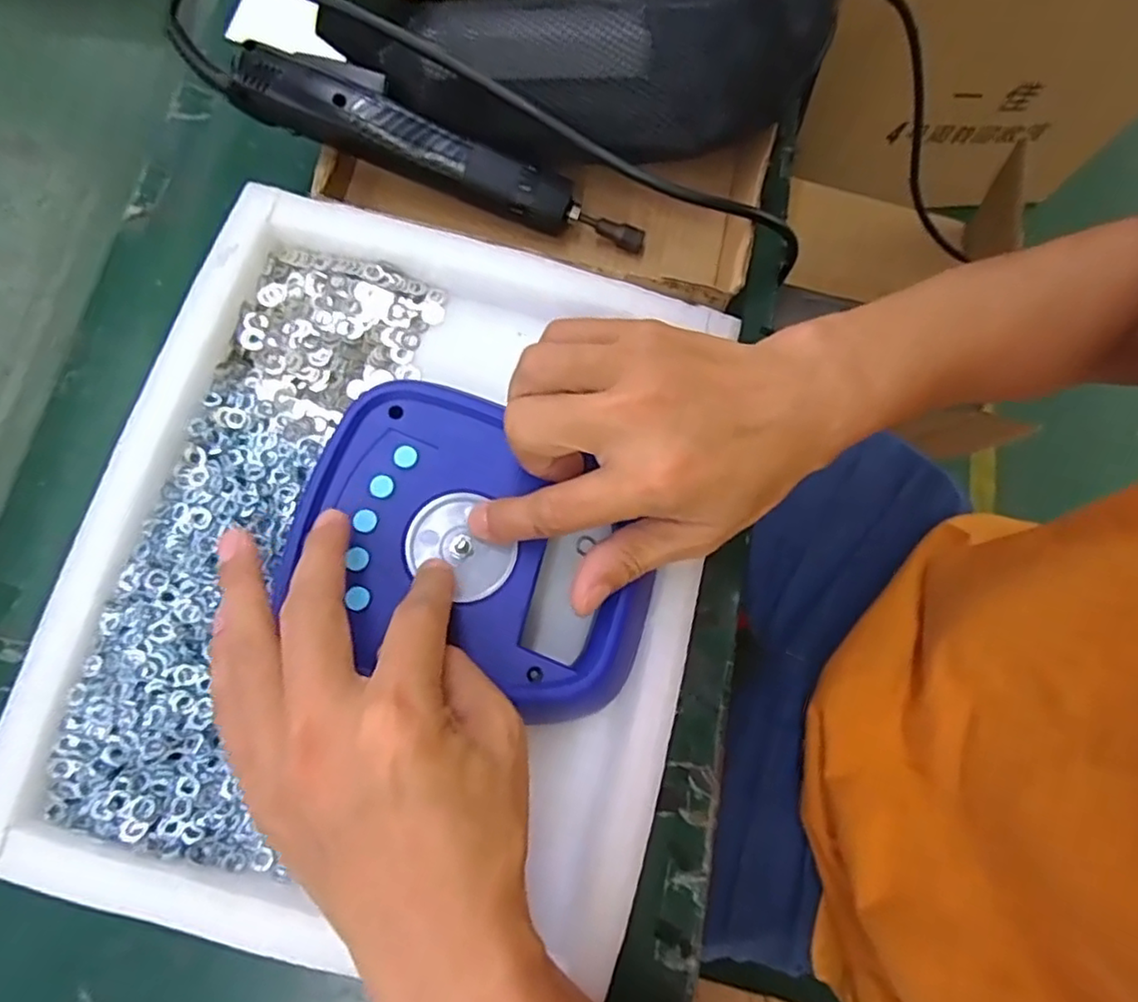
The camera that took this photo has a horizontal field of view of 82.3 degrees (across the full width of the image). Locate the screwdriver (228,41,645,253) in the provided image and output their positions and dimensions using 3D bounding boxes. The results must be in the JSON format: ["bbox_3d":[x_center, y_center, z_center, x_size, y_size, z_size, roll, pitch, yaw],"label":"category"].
[{"bbox_3d":[-0.071,-0.208,0.390,0.244,0.028,0.038,19,76,-11],"label":"screwdriver"}]

